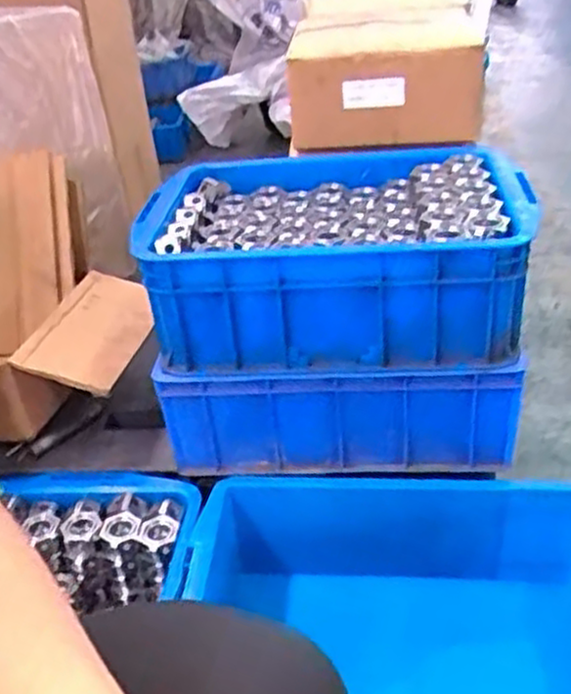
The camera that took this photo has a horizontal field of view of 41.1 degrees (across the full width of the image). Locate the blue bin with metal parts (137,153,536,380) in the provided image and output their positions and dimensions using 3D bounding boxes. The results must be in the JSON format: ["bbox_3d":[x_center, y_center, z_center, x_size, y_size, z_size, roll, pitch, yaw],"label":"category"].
[{"bbox_3d":[0.060,-0.114,0.931,0.414,0.151,0.325,-1,32,6],"label":"blue bin with metal parts"}]

